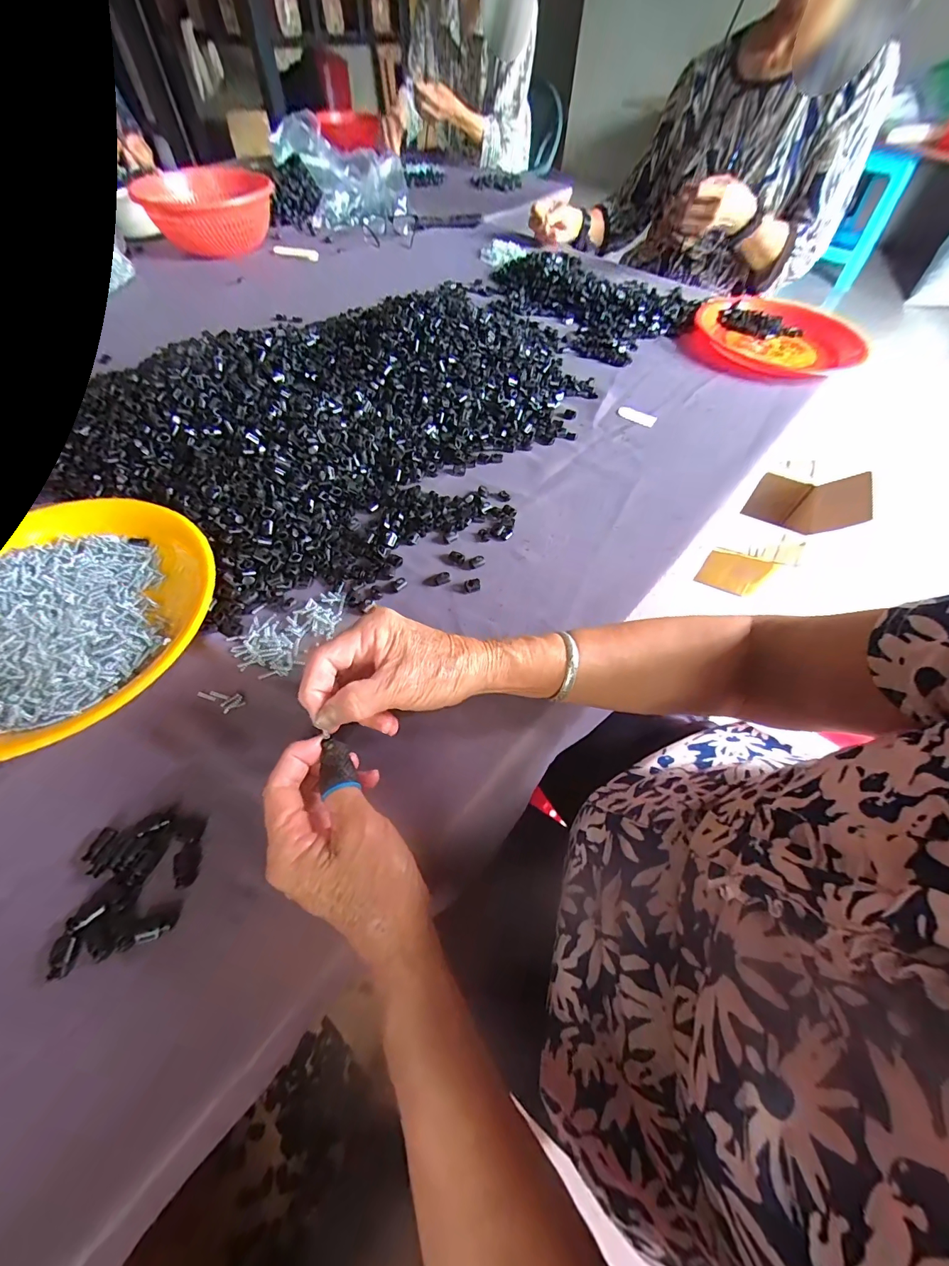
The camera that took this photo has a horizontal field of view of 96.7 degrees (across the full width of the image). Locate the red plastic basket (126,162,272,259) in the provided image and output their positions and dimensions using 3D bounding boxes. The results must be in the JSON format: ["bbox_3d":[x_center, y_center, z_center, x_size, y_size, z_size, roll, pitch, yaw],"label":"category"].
[{"bbox_3d":[-0.512,-0.822,0.822,0.242,0.094,0.186,-21,61,-16],"label":"red plastic basket"}]

